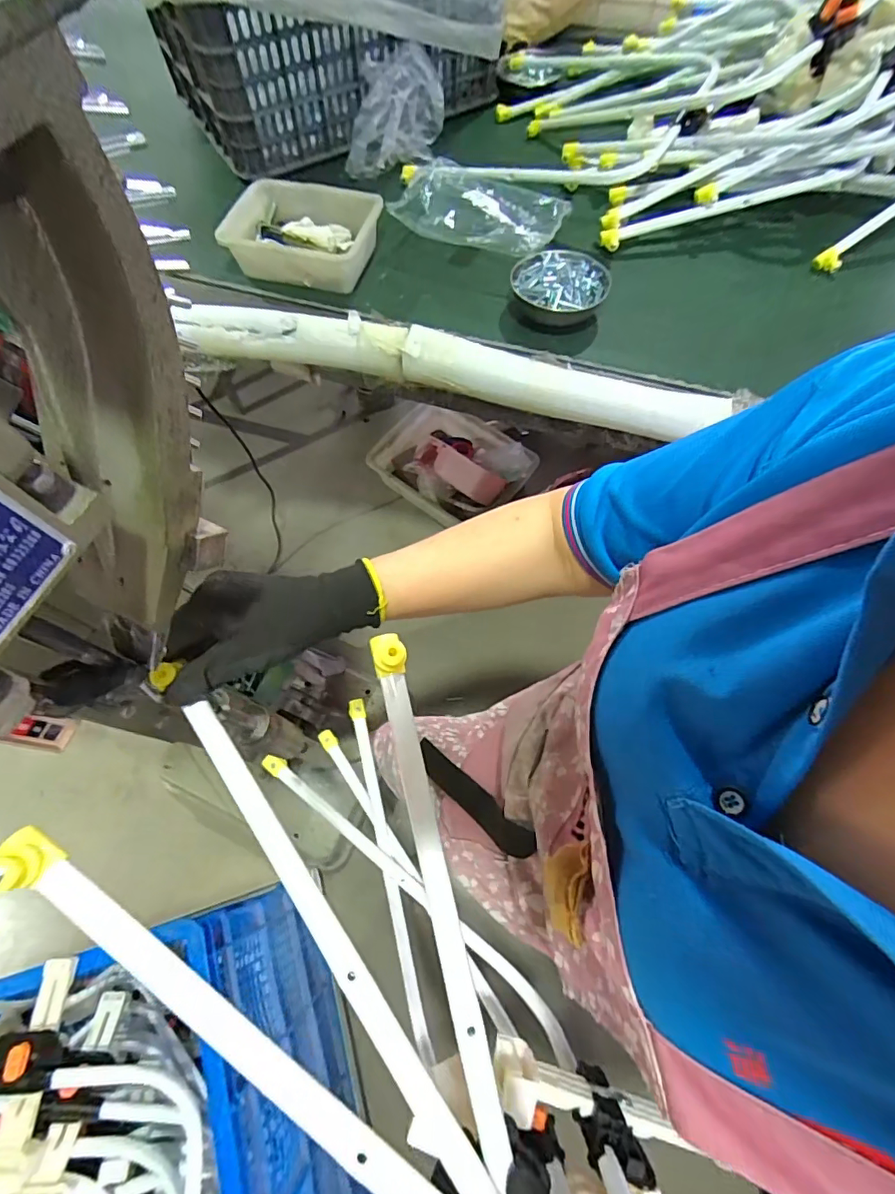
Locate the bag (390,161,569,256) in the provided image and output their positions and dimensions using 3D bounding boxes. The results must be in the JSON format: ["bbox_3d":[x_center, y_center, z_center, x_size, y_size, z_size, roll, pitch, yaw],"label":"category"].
[{"bbox_3d":[0.059,-0.661,0.853,0.272,0.053,0.166,19,68,10],"label":"bag"}]

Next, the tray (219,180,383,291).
[{"bbox_3d":[-0.241,-0.611,0.844,0.236,0.070,0.166,8,67,6],"label":"tray"}]

